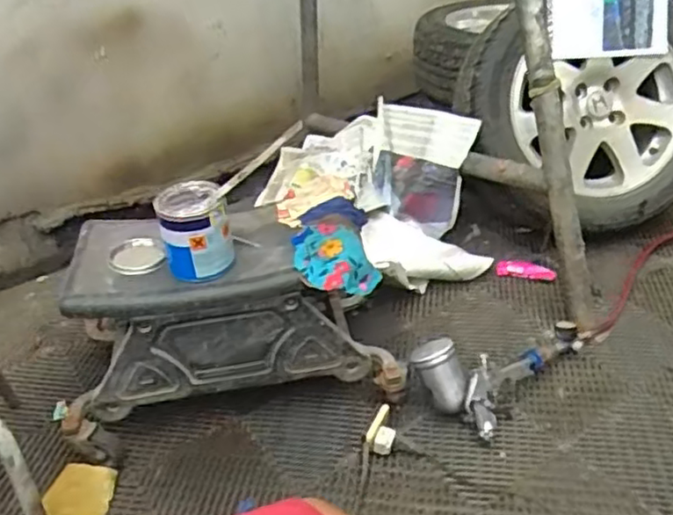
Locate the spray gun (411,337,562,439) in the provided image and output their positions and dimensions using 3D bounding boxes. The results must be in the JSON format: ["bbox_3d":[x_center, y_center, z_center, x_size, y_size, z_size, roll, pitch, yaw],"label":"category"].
[{"bbox_3d":[0.273,0.185,1.193,0.277,0.140,0.157,-30,43,-33],"label":"spray gun"}]

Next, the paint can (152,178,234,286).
[{"bbox_3d":[-0.218,-0.041,1.024,0.098,0.126,0.104,-2,35,1],"label":"paint can"}]

